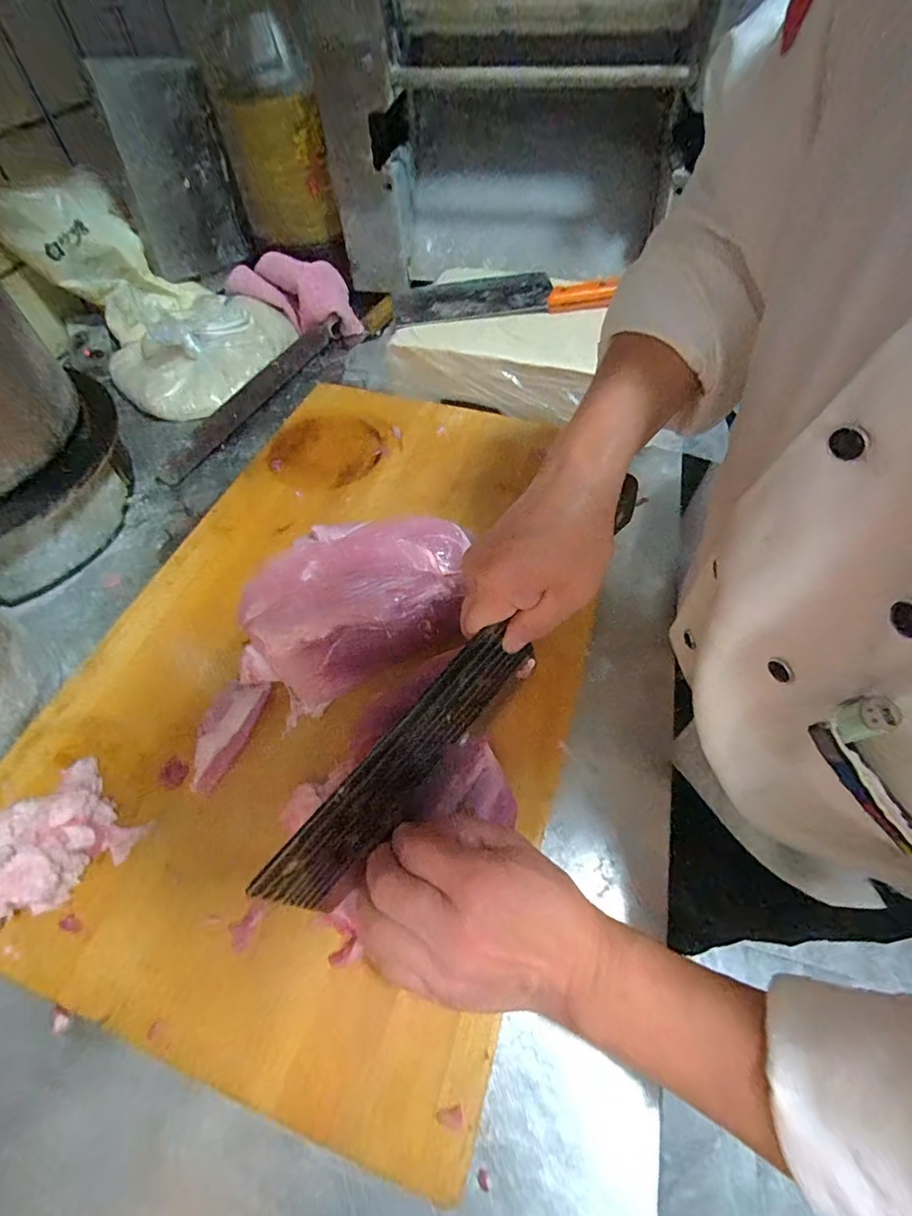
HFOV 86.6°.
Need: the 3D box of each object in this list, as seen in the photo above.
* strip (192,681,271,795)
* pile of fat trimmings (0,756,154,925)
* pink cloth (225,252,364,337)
[{"bbox_3d":[-0.161,0.086,0.335,0.039,0.008,0.076,13,60,7],"label":"strip"},{"bbox_3d":[-0.250,0.143,0.288,0.073,0.035,0.087,32,64,17],"label":"pile of fat trimmings"},{"bbox_3d":[-0.211,-0.421,0.639,0.180,0.065,0.073,13,58,-13],"label":"pink cloth"}]

